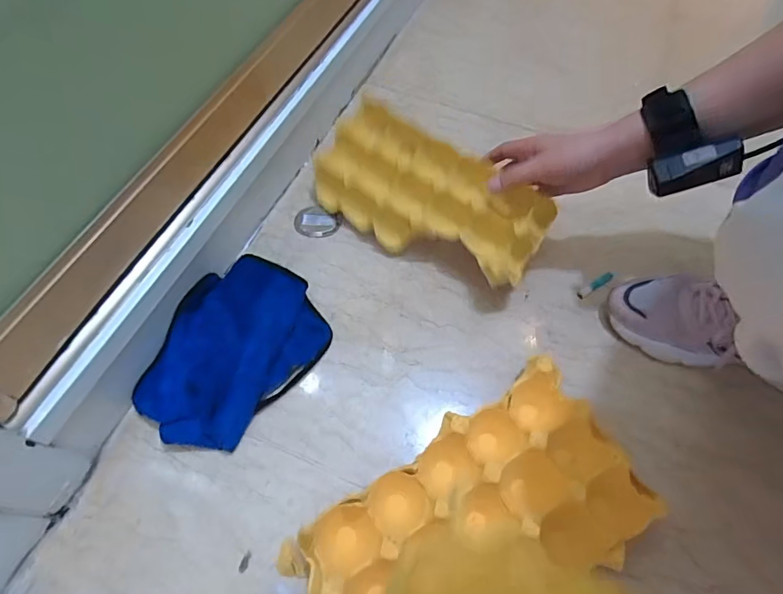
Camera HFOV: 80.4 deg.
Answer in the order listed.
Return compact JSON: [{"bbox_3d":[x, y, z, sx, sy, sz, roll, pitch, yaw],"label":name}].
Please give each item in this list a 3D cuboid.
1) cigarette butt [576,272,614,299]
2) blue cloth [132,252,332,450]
[{"bbox_3d":[0.241,-0.014,0.549,0.055,0.004,0.011,-30,67,-17],"label":"cigarette butt"},{"bbox_3d":[-0.165,0.051,0.479,0.149,0.038,0.199,29,65,14],"label":"blue cloth"}]

